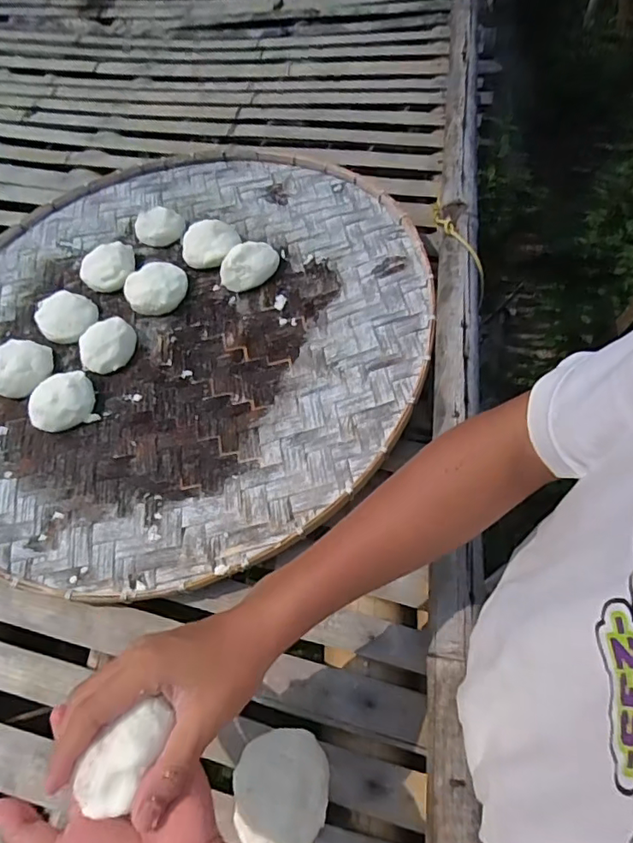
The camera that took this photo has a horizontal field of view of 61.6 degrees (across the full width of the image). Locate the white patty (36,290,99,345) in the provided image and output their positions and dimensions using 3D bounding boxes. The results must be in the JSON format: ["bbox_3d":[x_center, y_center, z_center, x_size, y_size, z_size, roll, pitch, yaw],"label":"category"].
[{"bbox_3d":[-0.358,-0.151,0.752,0.086,0.034,0.082,-11,61,1],"label":"white patty"}]

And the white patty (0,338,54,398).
[{"bbox_3d":[-0.397,-0.075,0.713,0.073,0.043,0.073,-1,62,1],"label":"white patty"}]

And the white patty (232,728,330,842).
[{"bbox_3d":[-0.030,0.317,0.456,0.080,0.039,0.086,-1,62,1],"label":"white patty"}]

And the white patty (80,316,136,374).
[{"bbox_3d":[-0.281,-0.101,0.715,0.079,0.034,0.059,-34,67,-15],"label":"white patty"}]

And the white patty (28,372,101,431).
[{"bbox_3d":[-0.328,-0.027,0.677,0.082,0.038,0.076,-25,62,-7],"label":"white patty"}]

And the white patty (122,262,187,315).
[{"bbox_3d":[-0.228,-0.190,0.754,0.088,0.041,0.073,-11,61,1],"label":"white patty"}]

